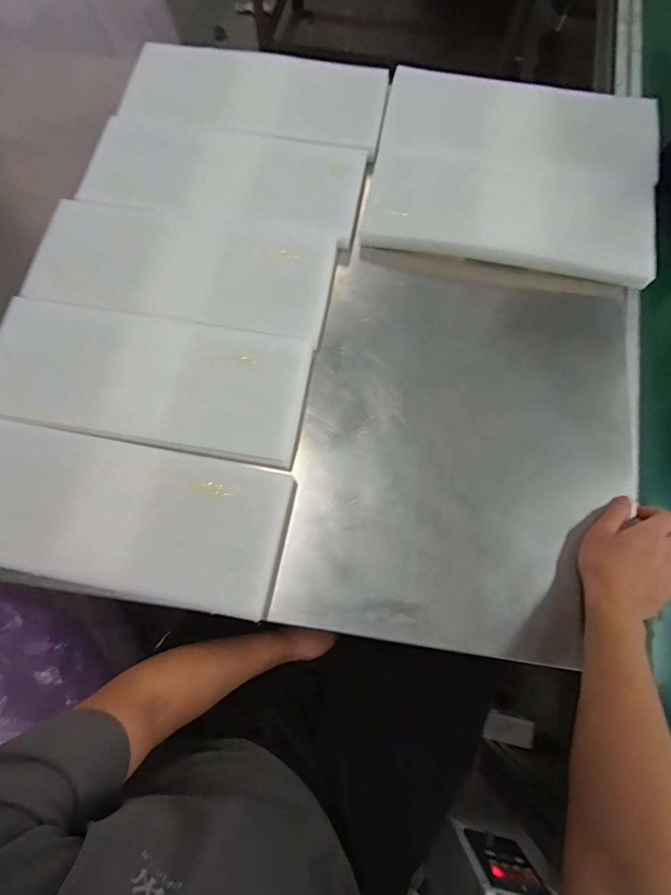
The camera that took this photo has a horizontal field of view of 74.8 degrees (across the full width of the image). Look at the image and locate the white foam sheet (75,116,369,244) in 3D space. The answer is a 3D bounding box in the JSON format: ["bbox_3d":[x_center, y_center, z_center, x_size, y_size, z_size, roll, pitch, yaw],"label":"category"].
[{"bbox_3d":[-0.154,-0.386,0.623,0.375,0.019,0.166,8,80,-3],"label":"white foam sheet"}]

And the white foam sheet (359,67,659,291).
[{"bbox_3d":[0.250,-0.399,0.622,0.375,0.018,0.317,12,76,8],"label":"white foam sheet"}]

